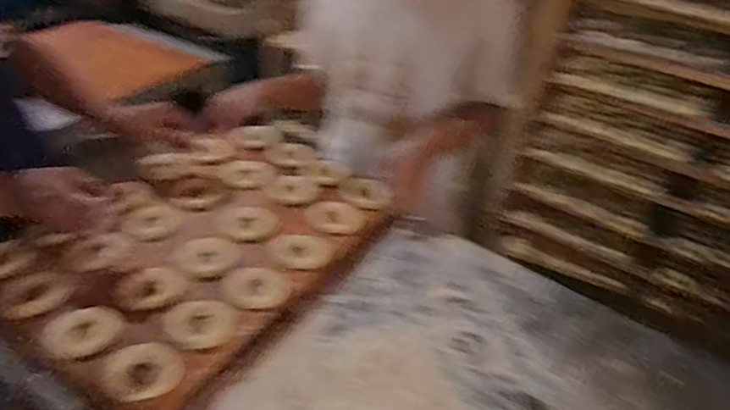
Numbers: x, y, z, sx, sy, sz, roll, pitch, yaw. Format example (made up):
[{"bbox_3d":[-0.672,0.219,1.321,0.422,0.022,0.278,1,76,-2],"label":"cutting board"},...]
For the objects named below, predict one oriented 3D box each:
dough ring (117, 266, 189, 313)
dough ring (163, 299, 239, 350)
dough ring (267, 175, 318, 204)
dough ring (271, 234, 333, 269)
[{"bbox_3d":[-0.311,0.119,0.766,0.091,0.020,0.069,-16,42,-27],"label":"dough ring"},{"bbox_3d":[-0.224,0.162,0.724,0.093,0.022,0.075,-11,40,-21],"label":"dough ring"},{"bbox_3d":[-0.138,-0.030,1.011,0.092,0.015,0.092,4,37,-3],"label":"dough ring"},{"bbox_3d":[-0.104,0.074,0.865,0.095,0.018,0.067,-1,37,-9],"label":"dough ring"}]

